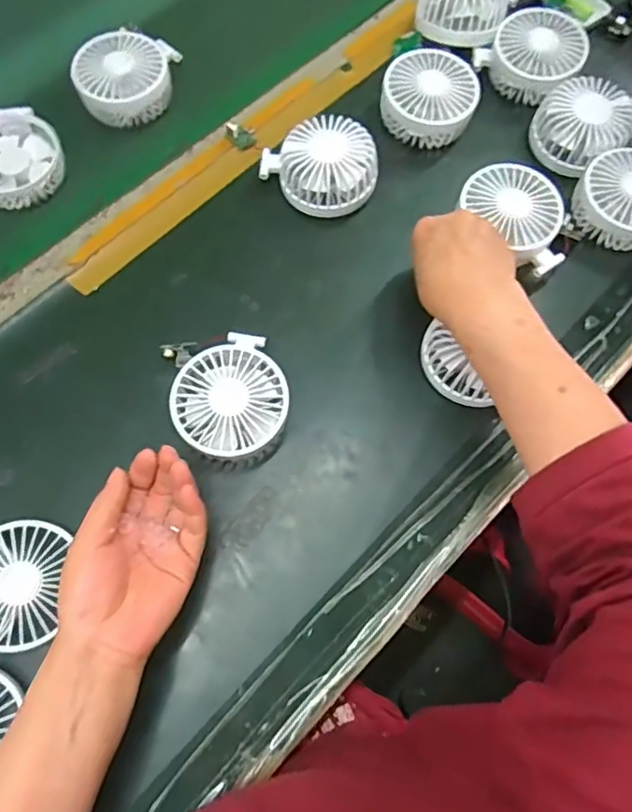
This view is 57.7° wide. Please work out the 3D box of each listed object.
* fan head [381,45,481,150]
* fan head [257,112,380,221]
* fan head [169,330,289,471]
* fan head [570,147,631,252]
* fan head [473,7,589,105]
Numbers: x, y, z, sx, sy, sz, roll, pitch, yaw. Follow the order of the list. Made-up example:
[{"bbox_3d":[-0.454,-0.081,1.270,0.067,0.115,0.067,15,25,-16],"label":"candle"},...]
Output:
[{"bbox_3d":[0.108,-0.295,0.553,0.090,0.047,0.076,21,72,6],"label":"fan head"},{"bbox_3d":[0.003,-0.217,0.526,0.102,0.043,0.078,-5,71,-3],"label":"fan head"},{"bbox_3d":[-0.067,-0.002,0.456,0.085,0.044,0.095,-24,73,-9],"label":"fan head"},{"bbox_3d":[0.283,-0.186,0.526,0.088,0.043,0.080,0,71,-1],"label":"fan head"},{"bbox_3d":[0.220,-0.352,0.580,0.091,0.044,0.083,0,71,-1],"label":"fan head"}]

